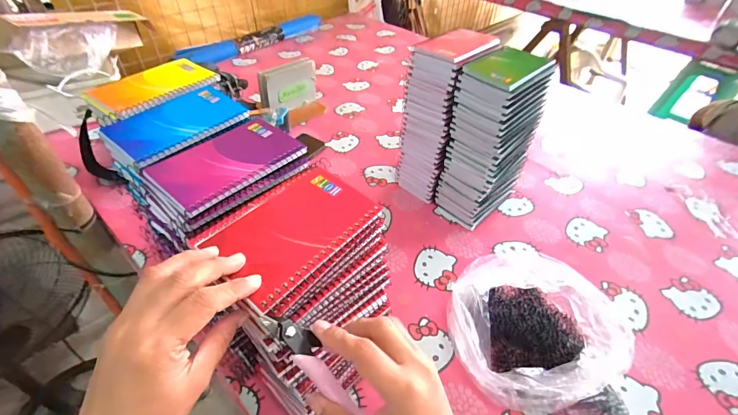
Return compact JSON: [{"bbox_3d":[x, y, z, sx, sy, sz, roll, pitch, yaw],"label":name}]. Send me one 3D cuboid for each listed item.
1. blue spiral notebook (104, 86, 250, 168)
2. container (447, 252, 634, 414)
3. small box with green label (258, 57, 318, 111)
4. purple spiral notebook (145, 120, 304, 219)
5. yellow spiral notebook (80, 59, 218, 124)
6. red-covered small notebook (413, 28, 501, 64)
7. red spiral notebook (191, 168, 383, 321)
[{"bbox_3d":[-0.211,-0.095,0.396,0.088,0.011,0.134,32,51,26],"label":"blue spiral notebook"},{"bbox_3d":[0.220,0.163,0.481,0.208,0.106,0.175,2,44,-2],"label":"container"},{"bbox_3d":[-0.199,-0.308,0.922,0.156,0.125,0.031,-26,52,-27],"label":"small box with green label"},{"bbox_3d":[-0.141,-0.049,0.359,0.091,0.010,0.132,33,51,27],"label":"purple spiral notebook"},{"bbox_3d":[-0.270,-0.151,0.450,0.087,0.012,0.146,32,51,26],"label":"yellow spiral notebook"},{"bbox_3d":[0.145,-0.271,0.597,0.090,0.012,0.128,35,52,28],"label":"red-covered small notebook"},{"bbox_3d":[-0.062,0.016,0.300,0.088,0.013,0.128,31,49,24],"label":"red spiral notebook"}]

